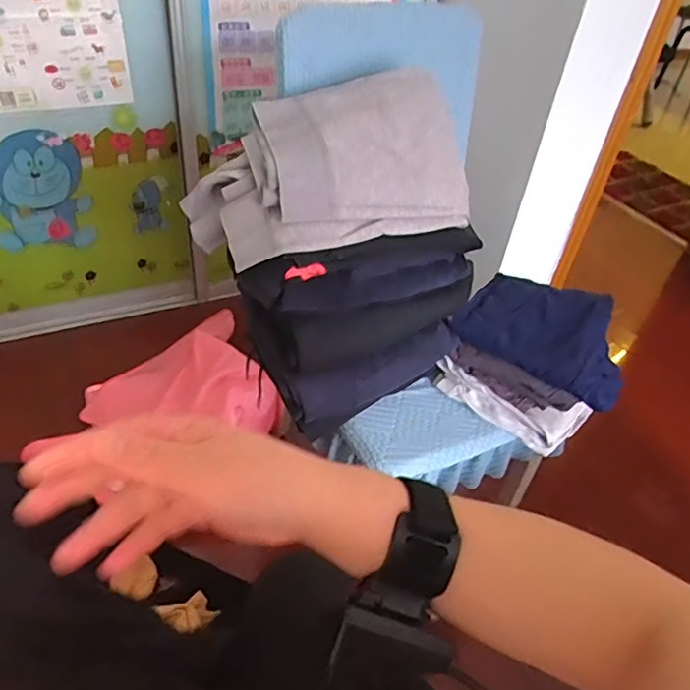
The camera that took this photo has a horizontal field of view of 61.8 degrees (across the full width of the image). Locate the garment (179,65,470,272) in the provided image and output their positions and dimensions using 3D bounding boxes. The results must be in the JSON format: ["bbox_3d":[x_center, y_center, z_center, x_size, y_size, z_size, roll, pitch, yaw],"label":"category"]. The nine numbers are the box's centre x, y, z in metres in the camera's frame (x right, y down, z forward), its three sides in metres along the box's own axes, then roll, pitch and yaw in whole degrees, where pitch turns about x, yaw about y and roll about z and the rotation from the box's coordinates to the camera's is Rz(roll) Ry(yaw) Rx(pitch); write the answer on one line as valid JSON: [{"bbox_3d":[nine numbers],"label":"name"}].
[{"bbox_3d":[-0.026,-0.242,0.796,0.364,0.175,0.231,-8,44,-17],"label":"garment"}]

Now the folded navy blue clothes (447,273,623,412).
[{"bbox_3d":[0.349,-0.029,0.973,0.278,0.078,0.204,31,46,25],"label":"folded navy blue clothes"}]

